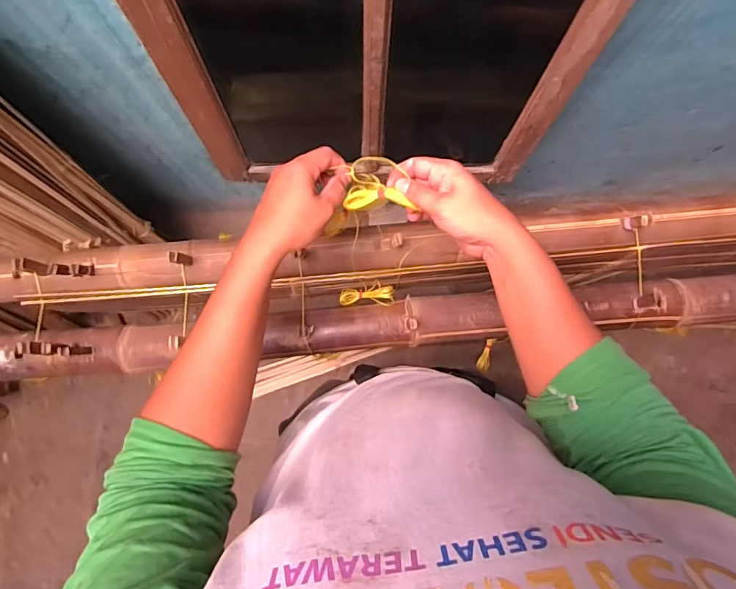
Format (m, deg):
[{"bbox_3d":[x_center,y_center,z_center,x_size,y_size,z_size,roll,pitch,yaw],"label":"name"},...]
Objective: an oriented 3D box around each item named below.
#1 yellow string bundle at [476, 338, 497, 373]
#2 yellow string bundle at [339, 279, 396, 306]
[{"bbox_3d":[0.198,0.100,0.745,0.019,0.014,0.058,19,83,1],"label":"yellow string bundle"},{"bbox_3d":[-0.004,0.000,0.672,0.090,0.022,0.036,-3,82,29],"label":"yellow string bundle"}]

